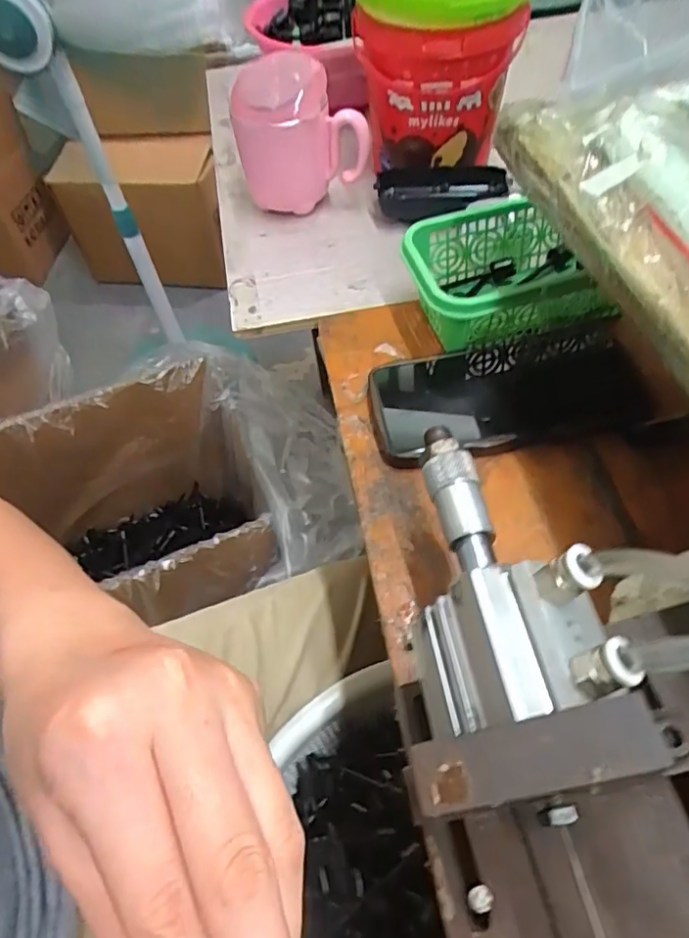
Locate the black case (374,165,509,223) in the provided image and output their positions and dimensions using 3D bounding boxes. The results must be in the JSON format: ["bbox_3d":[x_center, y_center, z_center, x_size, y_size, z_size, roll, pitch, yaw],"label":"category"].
[{"bbox_3d":[0.083,-0.245,0.493,0.106,0.025,0.038,-7,55,1],"label":"black case"}]

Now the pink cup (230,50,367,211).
[{"bbox_3d":[-0.039,-0.283,0.482,0.104,0.106,0.067,-13,55,-4],"label":"pink cup"}]

